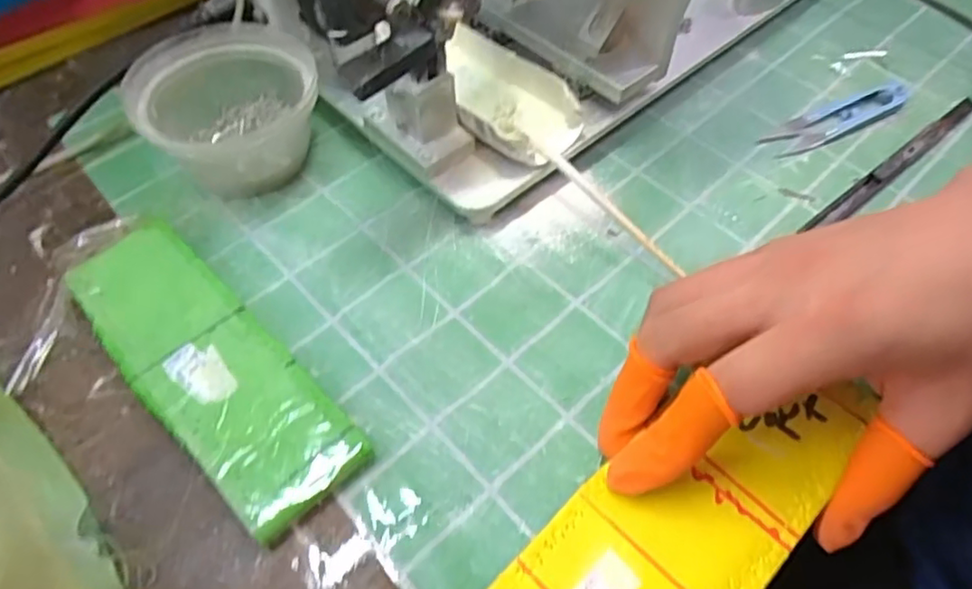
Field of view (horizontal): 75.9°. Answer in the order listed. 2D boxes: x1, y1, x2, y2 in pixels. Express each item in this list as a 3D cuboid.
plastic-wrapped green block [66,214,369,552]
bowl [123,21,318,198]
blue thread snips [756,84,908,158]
[{"bbox_3d":[-0.133,0.028,0.290,0.185,0.014,0.055,39,64,23],"label":"plastic-wrapped green block"},{"bbox_3d":[-0.143,-0.104,0.354,0.094,0.054,0.079,-29,61,-18],"label":"bowl"},{"bbox_3d":[0.218,-0.109,0.386,0.105,0.008,0.026,-22,59,-14],"label":"blue thread snips"}]

